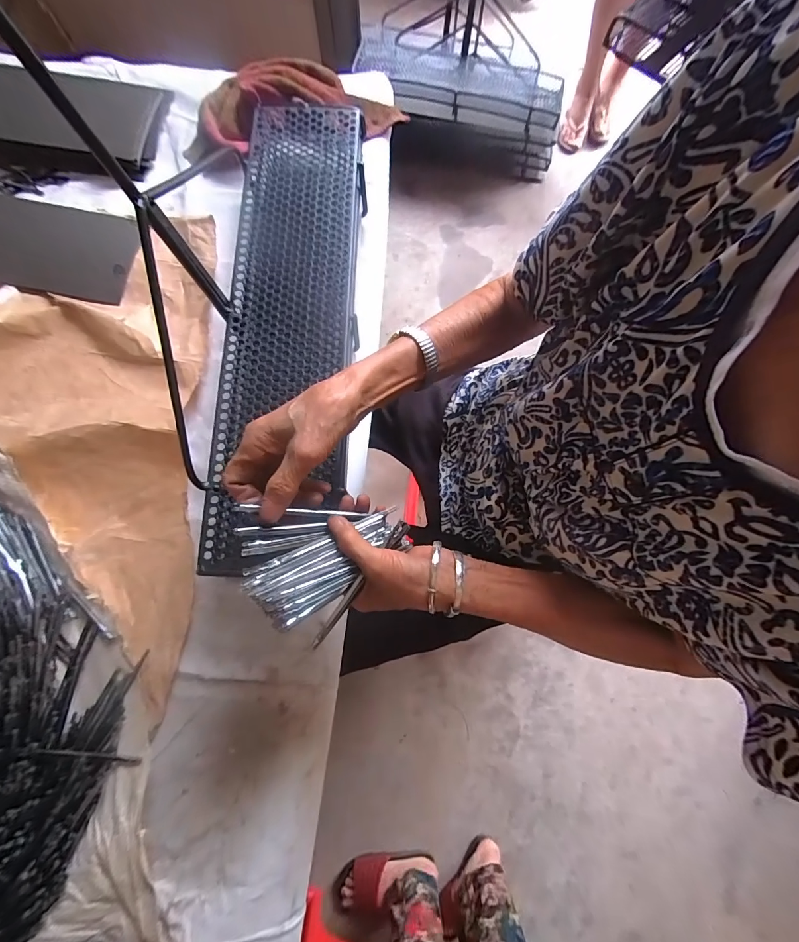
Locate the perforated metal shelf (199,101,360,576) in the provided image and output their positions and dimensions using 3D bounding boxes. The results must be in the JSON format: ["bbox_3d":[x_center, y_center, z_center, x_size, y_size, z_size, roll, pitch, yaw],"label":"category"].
[{"bbox_3d":[-0.134,-0.196,0.460,0.149,0.021,0.610,1,78,-1],"label":"perforated metal shelf"}]

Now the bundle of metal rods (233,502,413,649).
[{"bbox_3d":[-0.059,0.082,0.324,0.148,0.039,0.106,-2,58,-16],"label":"bundle of metal rods"}]

